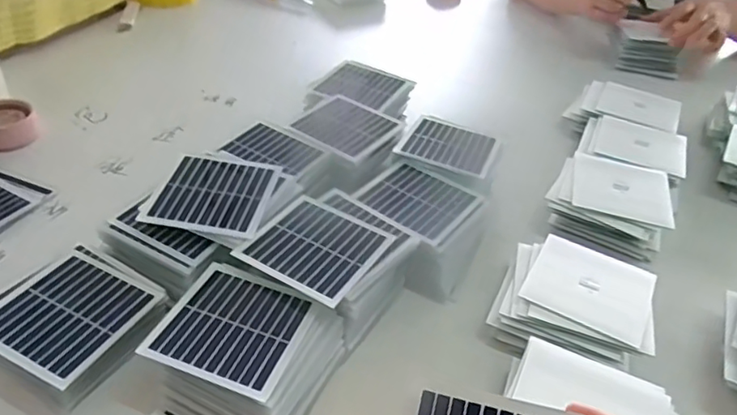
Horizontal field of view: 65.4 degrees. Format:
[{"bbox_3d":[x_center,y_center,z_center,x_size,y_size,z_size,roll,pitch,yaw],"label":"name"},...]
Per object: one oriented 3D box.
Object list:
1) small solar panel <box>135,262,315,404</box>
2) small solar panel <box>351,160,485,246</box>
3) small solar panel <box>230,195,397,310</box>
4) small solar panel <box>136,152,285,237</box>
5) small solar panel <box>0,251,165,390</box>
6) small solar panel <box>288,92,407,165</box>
[{"bbox_3d":[-0.089,0.078,0.383,0.088,0.004,0.088,16,38,12],"label":"small solar panel"},{"bbox_3d":[0.045,-0.008,0.507,0.086,0.006,0.089,30,45,23],"label":"small solar panel"},{"bbox_3d":[-0.037,0.027,0.433,0.087,0.004,0.090,25,43,22],"label":"small solar panel"},{"bbox_3d":[-0.124,-0.012,0.465,0.088,0.005,0.086,9,42,2],"label":"small solar panel"},{"bbox_3d":[-0.203,0.072,0.389,0.084,0.009,0.083,21,47,16],"label":"small solar panel"},{"bbox_3d":[-0.024,-0.083,0.582,0.090,0.009,0.094,26,43,23],"label":"small solar panel"}]

